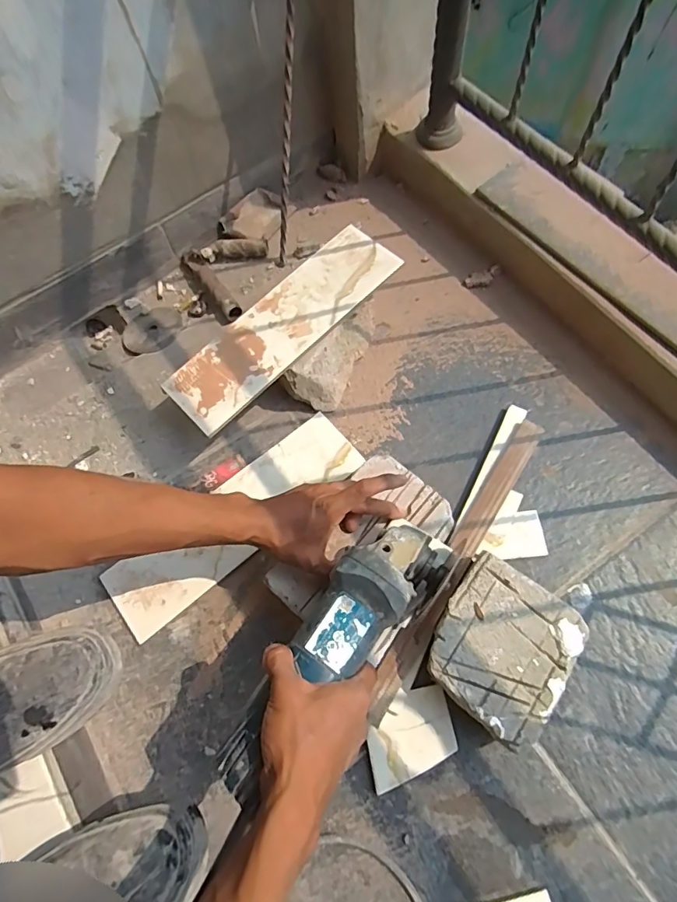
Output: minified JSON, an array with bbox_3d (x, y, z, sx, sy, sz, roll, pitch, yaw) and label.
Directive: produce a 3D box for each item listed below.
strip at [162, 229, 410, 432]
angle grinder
[{"bbox_3d":[-0.071,-0.160,0.610,0.326,0.008,0.095,-44,72,-8],"label":"strip"},{"bbox_3d":[-0.004,0.168,0.429,0.256,0.091,0.078,-39,71,-22],"label":"angle grinder"}]

